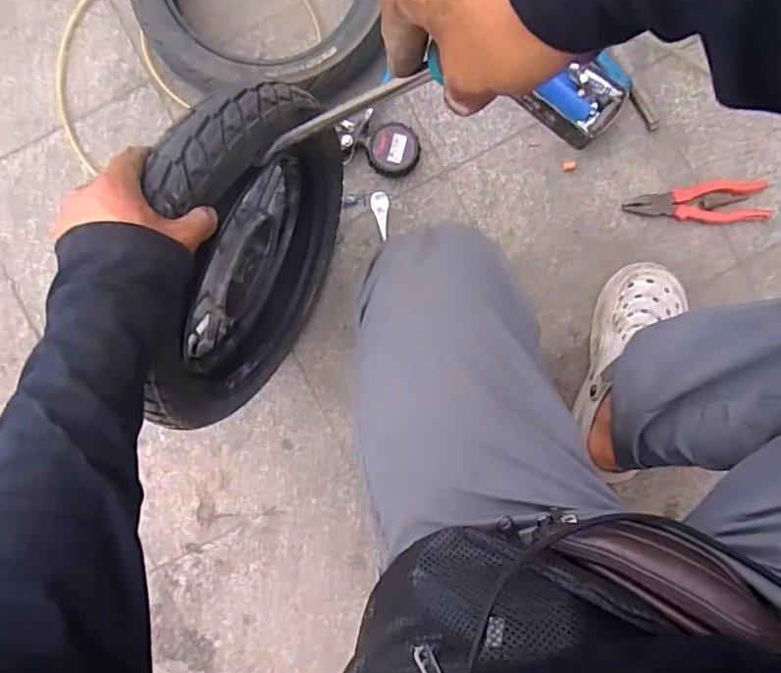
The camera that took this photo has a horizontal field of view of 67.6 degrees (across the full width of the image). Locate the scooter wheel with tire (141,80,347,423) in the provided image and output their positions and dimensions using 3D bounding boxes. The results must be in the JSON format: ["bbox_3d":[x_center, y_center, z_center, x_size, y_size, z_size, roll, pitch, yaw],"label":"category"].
[{"bbox_3d":[-0.143,-0.067,0.593,0.101,0.299,0.319,14,88,1],"label":"scooter wheel with tire"}]

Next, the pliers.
[{"bbox_3d":[0.419,-0.181,0.797,0.187,0.022,0.052,-3,88,0],"label":"pliers"}]

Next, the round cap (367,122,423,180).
[{"bbox_3d":[0.006,-0.253,0.790,0.069,0.028,0.067,0,88,0],"label":"round cap"}]

